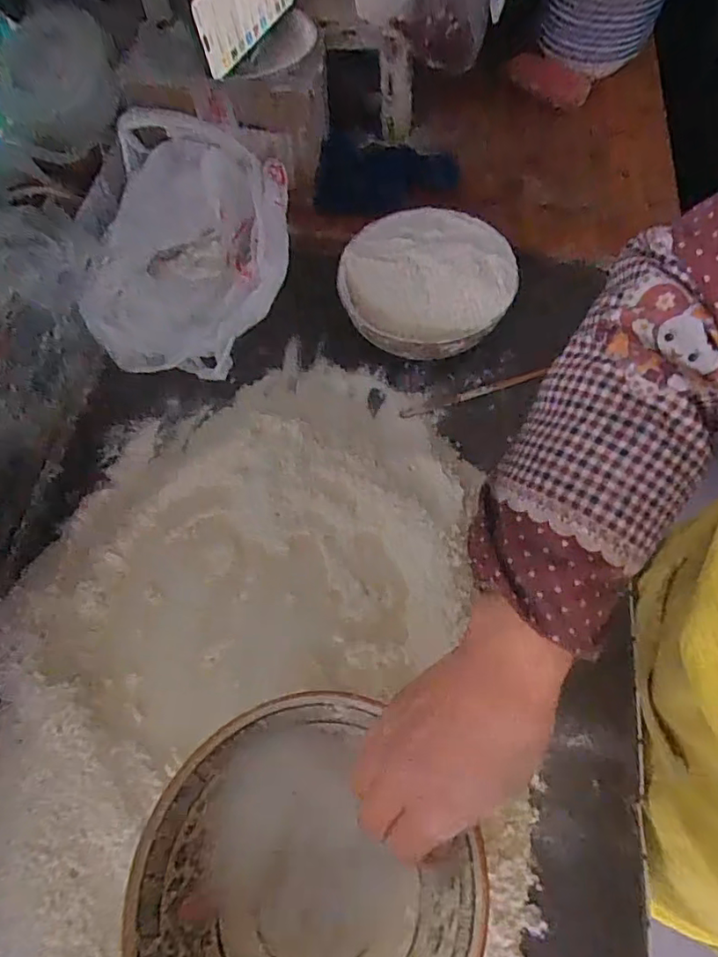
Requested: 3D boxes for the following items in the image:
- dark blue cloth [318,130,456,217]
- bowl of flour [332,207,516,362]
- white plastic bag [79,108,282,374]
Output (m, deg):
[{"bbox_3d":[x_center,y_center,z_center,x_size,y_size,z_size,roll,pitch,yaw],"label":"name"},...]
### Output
[{"bbox_3d":[0.034,-0.386,0.698,0.187,0.081,0.061,-14,65,-4],"label":"dark blue cloth"},{"bbox_3d":[0.073,-0.210,0.614,0.175,0.056,0.172,-1,65,2],"label":"bowl of flour"},{"bbox_3d":[-0.176,-0.247,0.603,0.190,0.102,0.262,4,65,4],"label":"white plastic bag"}]

